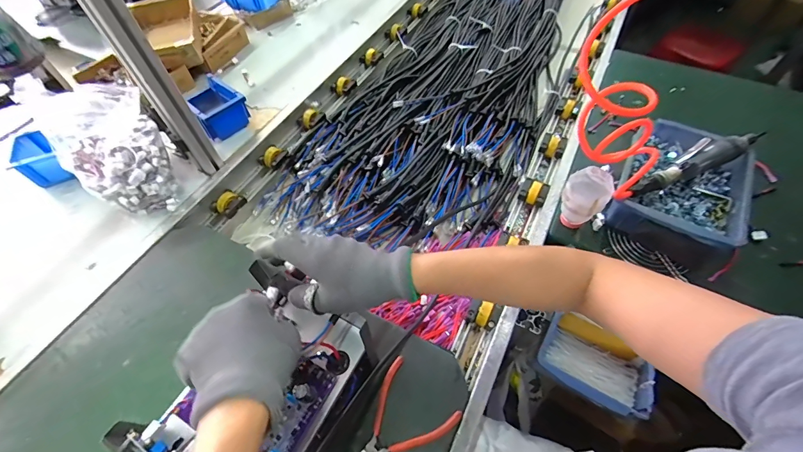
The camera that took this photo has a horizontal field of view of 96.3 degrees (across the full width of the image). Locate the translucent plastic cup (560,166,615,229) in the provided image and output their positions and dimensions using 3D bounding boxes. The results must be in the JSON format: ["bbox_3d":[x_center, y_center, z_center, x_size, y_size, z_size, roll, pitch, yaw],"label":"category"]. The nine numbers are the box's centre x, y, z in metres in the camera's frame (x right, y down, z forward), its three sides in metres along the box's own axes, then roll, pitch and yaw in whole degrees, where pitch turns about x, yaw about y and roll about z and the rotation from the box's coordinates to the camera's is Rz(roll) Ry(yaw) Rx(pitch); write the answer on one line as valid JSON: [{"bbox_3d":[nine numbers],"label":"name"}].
[{"bbox_3d":[0.300,-0.036,0.607,0.067,0.115,0.065,-1,56,1],"label":"translucent plastic cup"}]

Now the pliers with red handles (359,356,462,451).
[{"bbox_3d":[-0.009,0.262,0.472,0.112,0.011,0.138,37,64,23],"label":"pliers with red handles"}]

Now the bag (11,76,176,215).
[{"bbox_3d":[-0.503,-0.123,0.642,0.152,0.204,0.139,-23,58,-13],"label":"bag"}]

